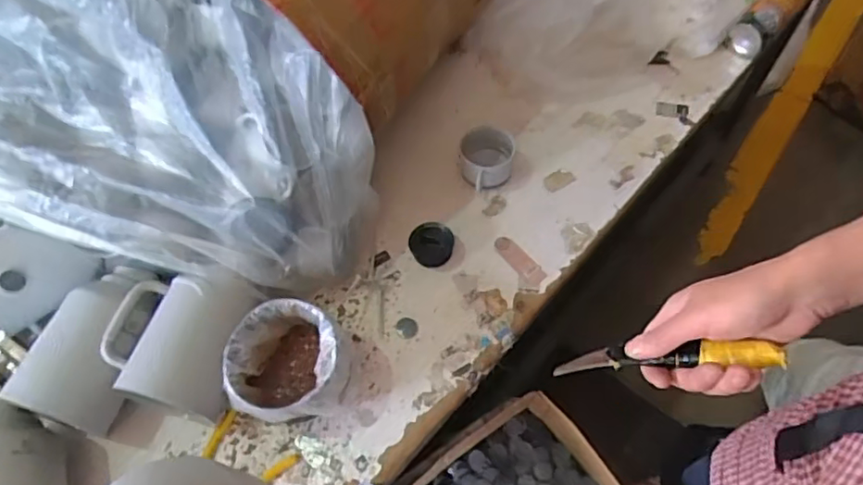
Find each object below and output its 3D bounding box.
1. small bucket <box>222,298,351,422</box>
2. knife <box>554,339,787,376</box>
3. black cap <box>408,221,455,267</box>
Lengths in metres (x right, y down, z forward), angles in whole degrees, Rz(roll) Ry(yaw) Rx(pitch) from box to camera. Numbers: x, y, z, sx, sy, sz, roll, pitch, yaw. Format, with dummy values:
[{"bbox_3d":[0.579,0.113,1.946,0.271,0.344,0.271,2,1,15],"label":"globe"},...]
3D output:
[{"bbox_3d":[-0.184,0.169,0.812,0.149,0.114,0.146,-1,61,2],"label":"small bucket"},{"bbox_3d":[0.178,0.090,0.469,0.170,0.015,0.019,-11,56,32],"label":"knife"},{"bbox_3d":[0.000,0.002,0.939,0.068,0.024,0.066,-1,61,2],"label":"black cap"}]

